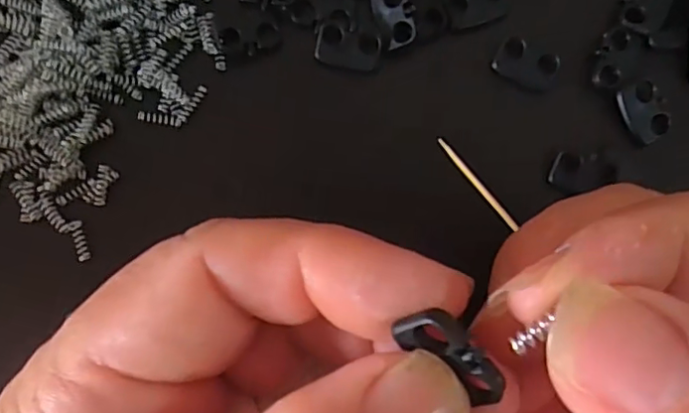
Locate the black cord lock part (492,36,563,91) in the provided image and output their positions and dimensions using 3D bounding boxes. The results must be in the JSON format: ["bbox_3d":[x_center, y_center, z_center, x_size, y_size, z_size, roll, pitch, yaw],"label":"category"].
[{"bbox_3d":[0.051,-0.039,0.168,0.017,0.006,0.011,28,85,1],"label":"black cord lock part"}]

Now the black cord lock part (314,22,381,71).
[{"bbox_3d":[0.001,-0.044,0.164,0.018,0.004,0.010,11,85,-1],"label":"black cord lock part"}]

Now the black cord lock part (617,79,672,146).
[{"bbox_3d":[0.084,-0.026,0.166,0.012,0.004,0.017,-24,87,-4],"label":"black cord lock part"}]

